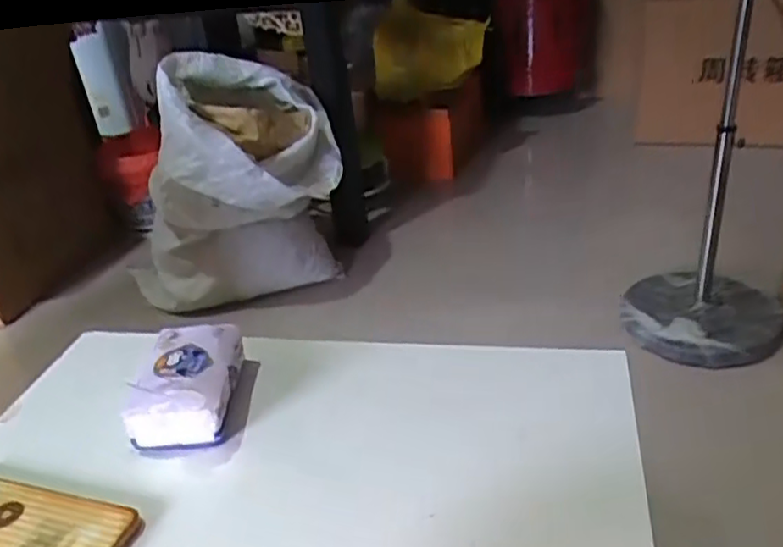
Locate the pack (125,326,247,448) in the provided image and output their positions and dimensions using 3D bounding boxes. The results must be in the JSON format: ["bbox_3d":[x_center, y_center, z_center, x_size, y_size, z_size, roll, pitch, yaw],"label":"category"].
[{"bbox_3d":[-0.162,0.090,0.547,0.071,0.055,0.100,-6,29,1],"label":"pack"}]

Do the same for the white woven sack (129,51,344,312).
[{"bbox_3d":[-0.360,-0.208,1.603,0.373,0.577,0.406,20,39,39],"label":"white woven sack"}]

